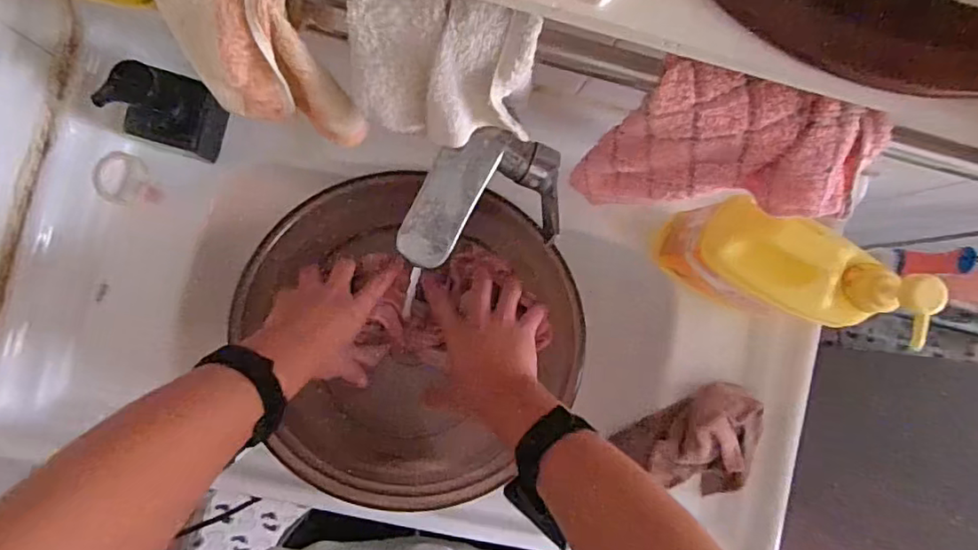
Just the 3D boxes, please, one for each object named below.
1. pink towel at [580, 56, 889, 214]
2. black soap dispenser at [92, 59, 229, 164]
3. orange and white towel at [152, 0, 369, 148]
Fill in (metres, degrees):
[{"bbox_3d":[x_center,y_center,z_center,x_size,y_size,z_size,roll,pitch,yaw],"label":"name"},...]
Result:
[{"bbox_3d":[0.151,-0.076,0.404,0.145,0.168,0.058,15,86,-6],"label":"pink towel"},{"bbox_3d":[-0.296,-0.151,0.536,0.071,0.131,0.071,0,88,-7],"label":"black soap dispenser"},{"bbox_3d":[-0.148,-0.145,0.367,0.121,0.164,0.053,13,86,-6],"label":"orange and white towel"}]

